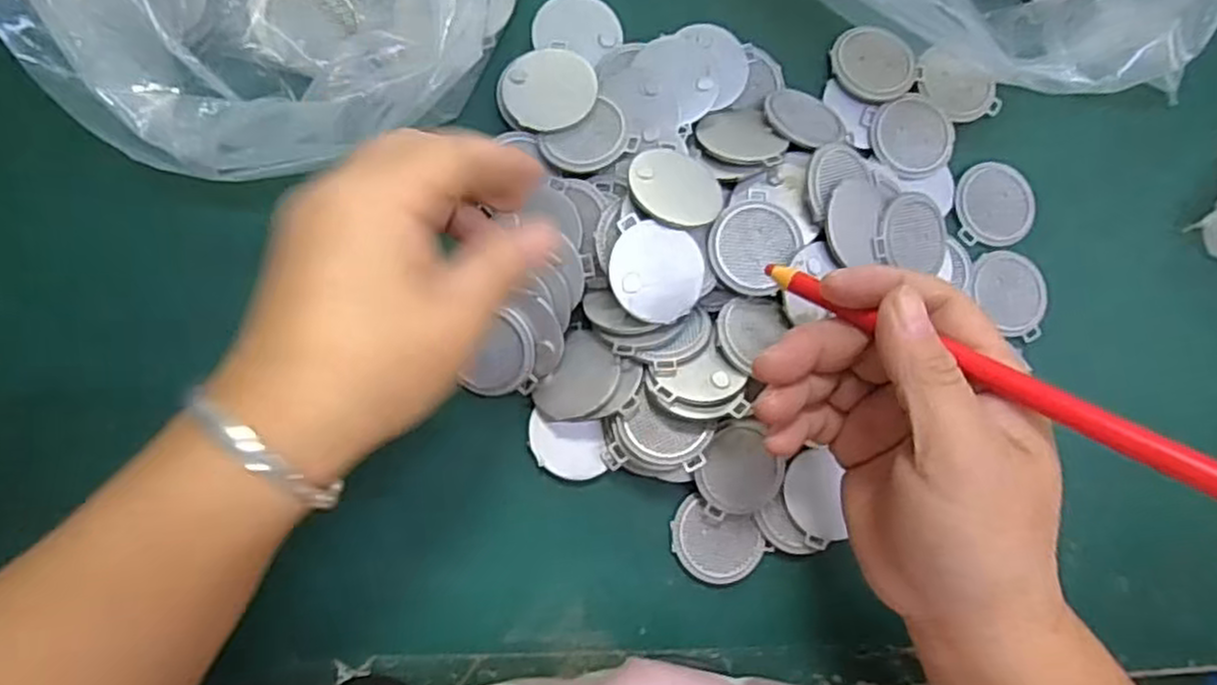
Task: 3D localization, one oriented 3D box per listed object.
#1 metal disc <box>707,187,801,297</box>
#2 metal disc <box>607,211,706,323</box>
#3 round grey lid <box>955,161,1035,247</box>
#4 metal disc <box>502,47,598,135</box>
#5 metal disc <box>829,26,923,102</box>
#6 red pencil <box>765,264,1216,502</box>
[{"bbox_3d":[0.061,-0.042,0.311,0.036,0.005,0.042,33,81,-3],"label":"metal disc"},{"bbox_3d":[0.020,-0.028,0.294,0.040,0.004,0.039,1,87,-20],"label":"metal disc"},{"bbox_3d":[0.186,-0.067,0.352,0.039,0.004,0.040,1,84,-7],"label":"round grey lid"},{"bbox_3d":[-0.026,-0.110,0.321,0.040,0.004,0.038,0,78,-2],"label":"metal disc"},{"bbox_3d":[0.127,-0.133,0.351,0.035,0.005,0.040,-40,90,-9],"label":"metal disc"},{"bbox_3d":[0.117,0.008,0.229,0.158,0.008,0.010,32,79,34],"label":"red pencil"}]

